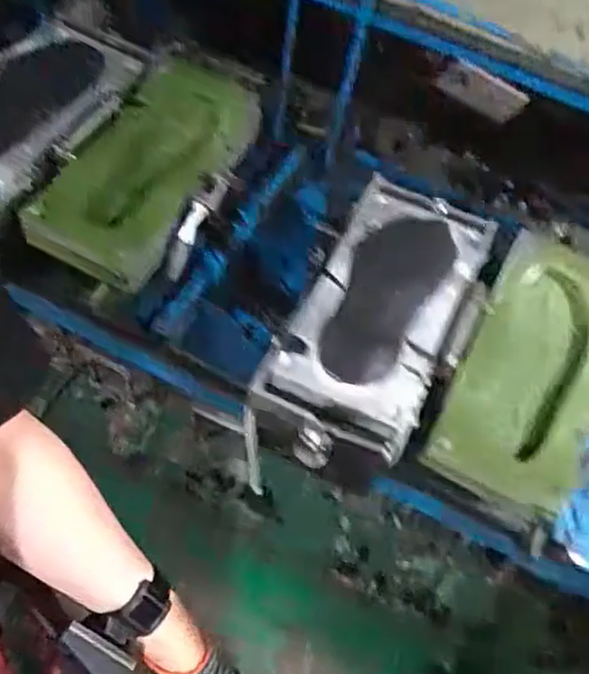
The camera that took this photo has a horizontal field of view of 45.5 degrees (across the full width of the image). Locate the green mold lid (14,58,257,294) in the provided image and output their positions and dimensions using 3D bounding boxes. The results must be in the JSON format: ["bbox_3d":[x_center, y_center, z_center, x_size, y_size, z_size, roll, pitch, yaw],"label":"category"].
[{"bbox_3d":[-0.216,-0.249,1.036,0.209,0.067,0.393,23,59,1],"label":"green mold lid"}]

